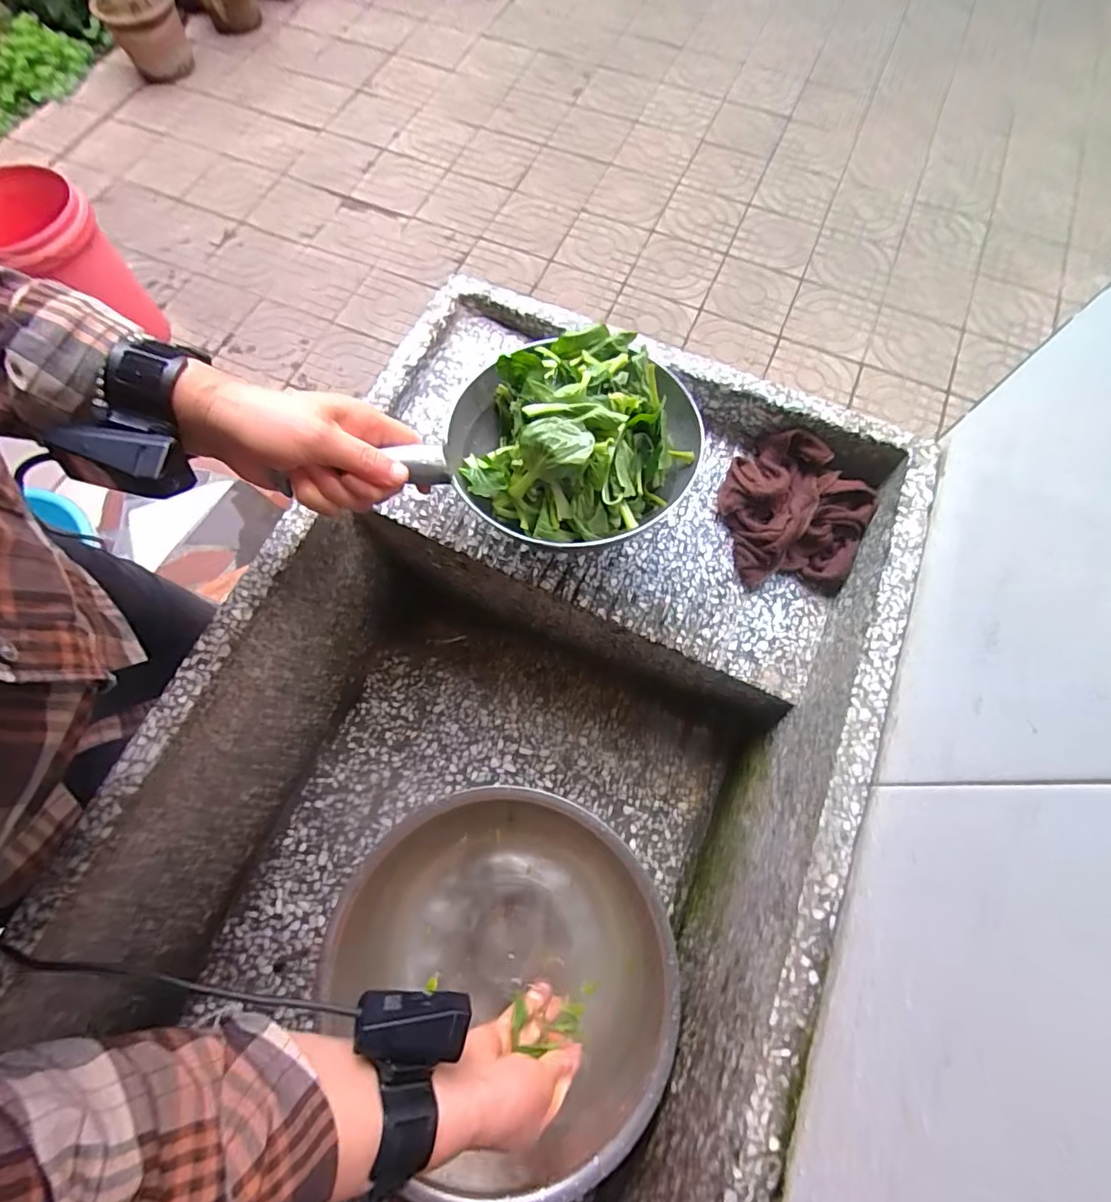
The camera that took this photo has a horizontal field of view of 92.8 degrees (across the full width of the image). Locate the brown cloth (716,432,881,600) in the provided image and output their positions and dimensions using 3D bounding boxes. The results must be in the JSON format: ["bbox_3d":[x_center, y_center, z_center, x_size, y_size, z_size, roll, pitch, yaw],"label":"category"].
[{"bbox_3d":[0.215,-0.079,0.482,0.128,0.043,0.138,22,72,7],"label":"brown cloth"}]

